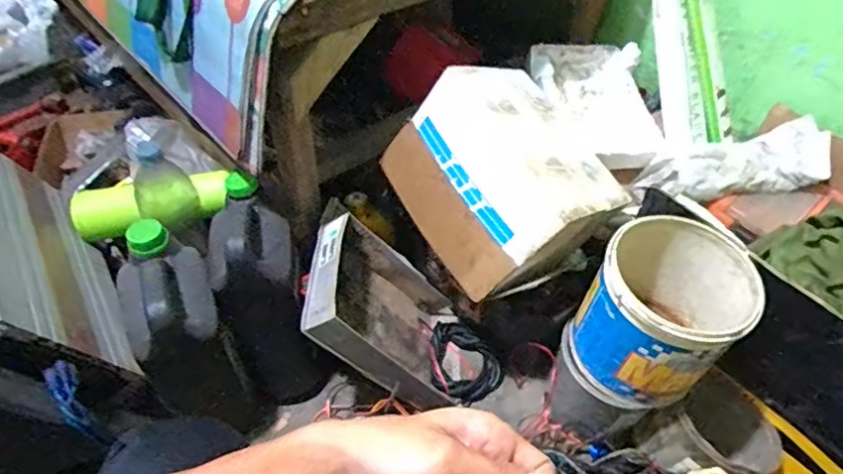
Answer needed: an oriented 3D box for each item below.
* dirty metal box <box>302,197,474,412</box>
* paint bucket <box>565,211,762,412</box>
[{"bbox_3d":[-0.049,0.129,0.914,0.065,0.346,0.239,-24,40,25],"label":"dirty metal box"},{"bbox_3d":[0.315,0.104,0.749,0.181,0.185,0.181,34,54,26],"label":"paint bucket"}]

